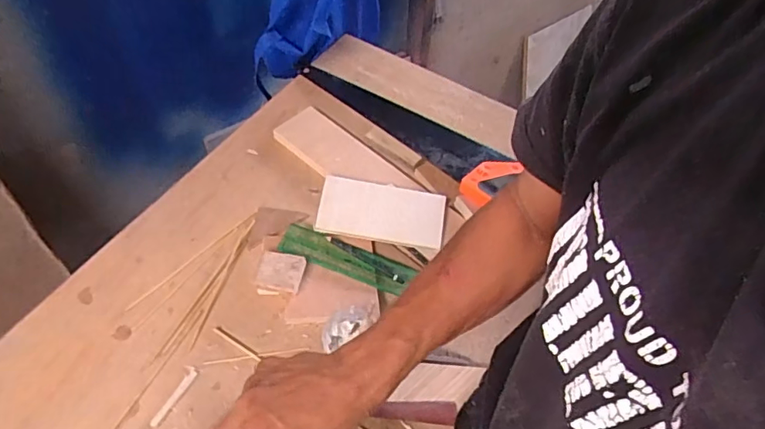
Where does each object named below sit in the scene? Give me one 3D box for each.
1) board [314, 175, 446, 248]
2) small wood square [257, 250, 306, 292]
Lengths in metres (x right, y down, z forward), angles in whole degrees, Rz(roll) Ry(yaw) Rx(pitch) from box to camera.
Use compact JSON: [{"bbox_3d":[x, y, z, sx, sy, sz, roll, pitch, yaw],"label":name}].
[{"bbox_3d":[0.000,-0.004,0.732,0.172,0.009,0.091,10,63,-7],"label":"board"},{"bbox_3d":[-0.128,0.073,0.668,0.055,0.020,0.047,9,53,3],"label":"small wood square"}]

